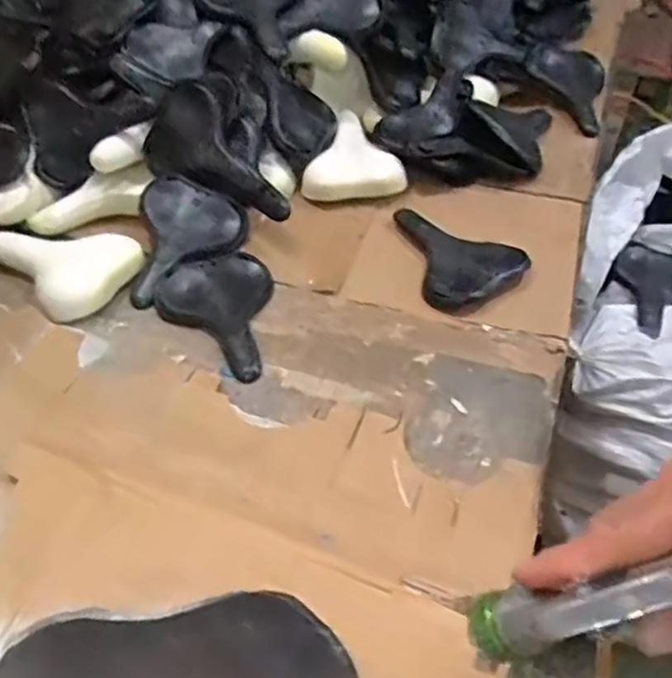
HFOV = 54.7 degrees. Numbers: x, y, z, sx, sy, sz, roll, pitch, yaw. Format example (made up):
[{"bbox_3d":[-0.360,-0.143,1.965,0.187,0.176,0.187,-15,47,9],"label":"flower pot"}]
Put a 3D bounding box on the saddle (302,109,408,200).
[{"bbox_3d":[0.026,-0.349,1.217,0.186,0.058,0.182,-6,48,-1],"label":"saddle"}]

